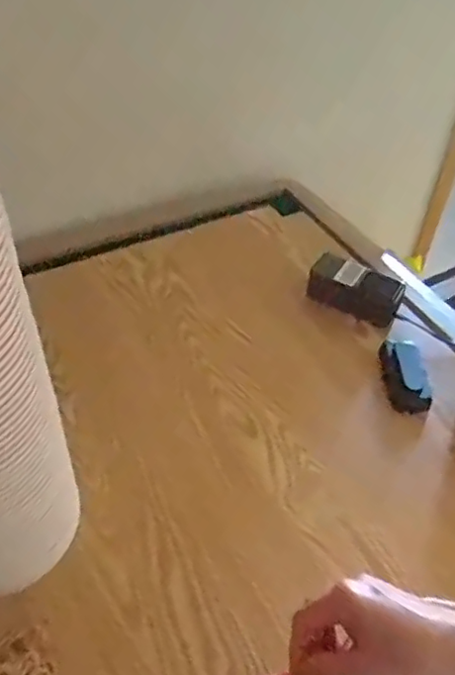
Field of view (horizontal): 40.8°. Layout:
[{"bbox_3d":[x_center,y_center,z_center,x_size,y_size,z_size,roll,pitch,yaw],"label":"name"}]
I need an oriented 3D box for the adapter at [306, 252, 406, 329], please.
[{"bbox_3d":[0.179,-0.065,0.867,0.133,0.059,0.056,30,51,23],"label":"adapter"}]

